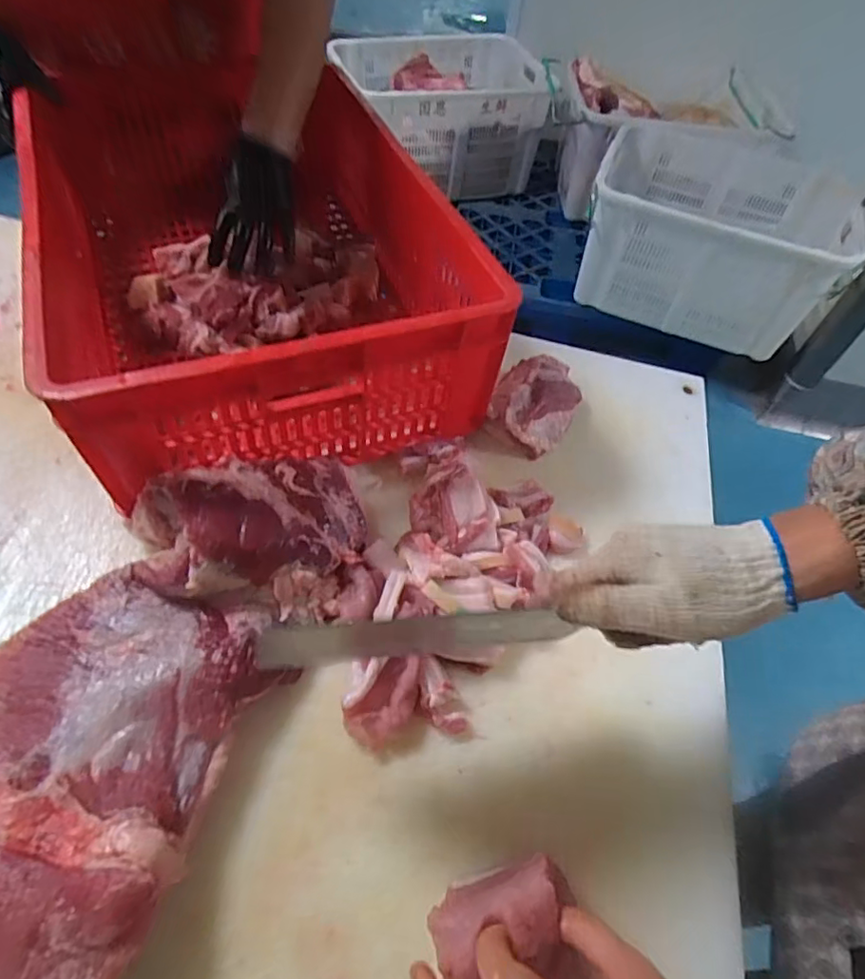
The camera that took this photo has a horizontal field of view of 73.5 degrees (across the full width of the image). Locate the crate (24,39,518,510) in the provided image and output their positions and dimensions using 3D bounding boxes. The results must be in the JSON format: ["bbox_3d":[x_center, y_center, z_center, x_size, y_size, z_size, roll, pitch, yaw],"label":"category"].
[{"bbox_3d":[-0.212,-0.301,0.716,0.427,0.196,0.636,-18,57,-17],"label":"crate"}]

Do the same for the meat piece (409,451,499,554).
[{"bbox_3d":[0.019,0.011,0.583,0.081,0.041,0.122,-3,54,-8],"label":"meat piece"}]

